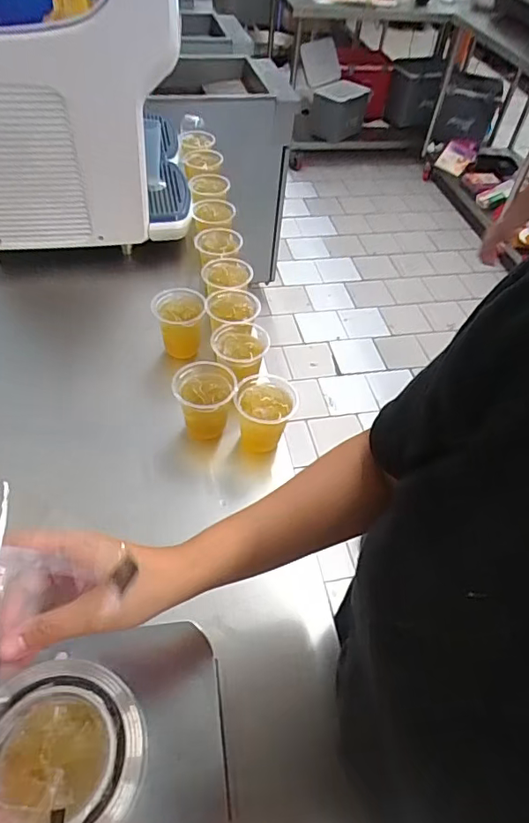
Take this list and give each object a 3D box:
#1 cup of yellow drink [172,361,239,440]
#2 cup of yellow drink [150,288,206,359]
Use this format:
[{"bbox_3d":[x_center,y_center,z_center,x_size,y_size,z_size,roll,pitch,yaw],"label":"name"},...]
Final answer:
[{"bbox_3d":[-0.087,-0.012,0.751,0.085,0.088,0.091,3,50,-3],"label":"cup of yellow drink"},{"bbox_3d":[-0.142,-0.144,0.864,0.085,0.093,0.086,-9,51,-13],"label":"cup of yellow drink"}]

